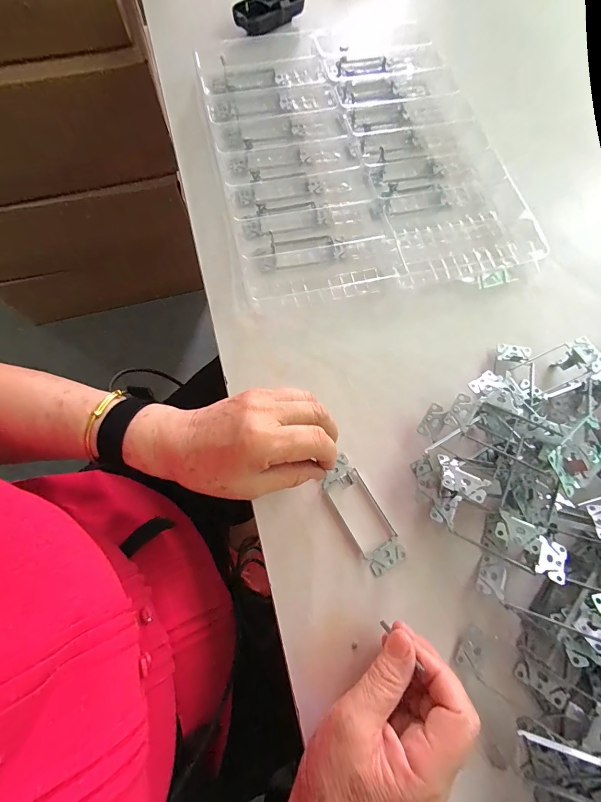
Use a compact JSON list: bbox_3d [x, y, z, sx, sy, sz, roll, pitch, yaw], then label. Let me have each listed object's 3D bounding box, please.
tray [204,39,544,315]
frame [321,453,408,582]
[{"bbox_3d":[0.069,-0.314,0.438,0.334,0.031,0.415,-13,73,-6],"label":"tray"},{"bbox_3d":[0.055,0.100,0.311,0.038,0.016,0.107,-26,74,-7],"label":"frame"}]

